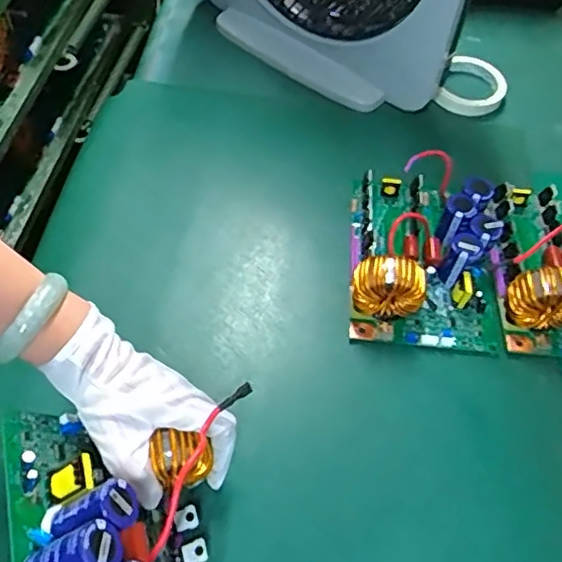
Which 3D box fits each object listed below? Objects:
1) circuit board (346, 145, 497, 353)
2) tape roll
[{"bbox_3d":[0.144,-0.036,0.588,0.150,0.061,0.201,4,57,-1],"label":"circuit board"},{"bbox_3d":[0.249,-0.250,0.771,0.078,0.026,0.090,22,58,11],"label":"tape roll"}]

